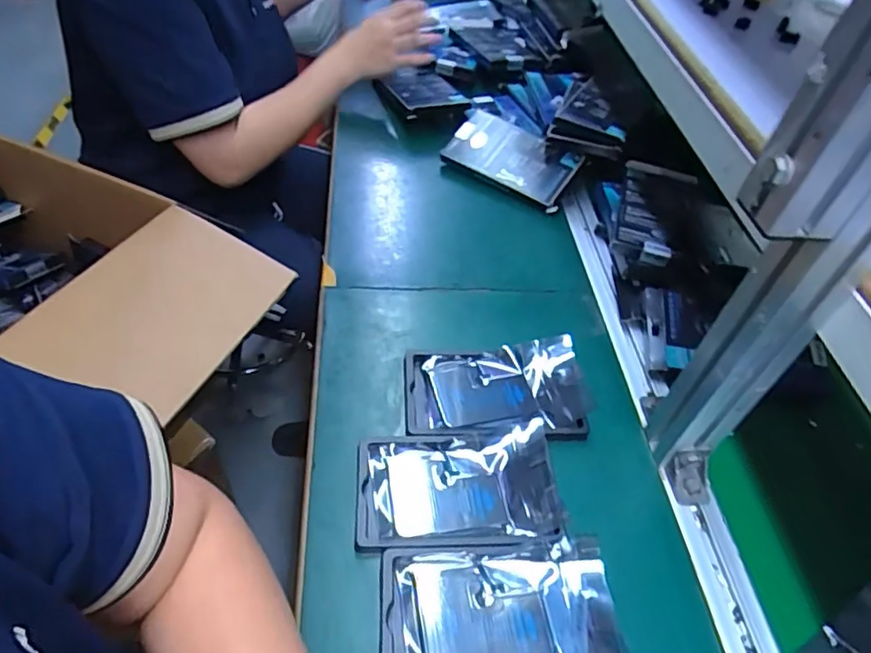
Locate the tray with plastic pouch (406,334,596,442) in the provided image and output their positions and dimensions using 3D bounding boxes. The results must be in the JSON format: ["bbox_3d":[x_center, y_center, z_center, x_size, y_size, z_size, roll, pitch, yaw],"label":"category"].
[{"bbox_3d":[0.057,0.058,0.521,0.164,0.016,0.100,-3,49,-6],"label":"tray with plastic pouch"}]

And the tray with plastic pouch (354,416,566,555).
[{"bbox_3d":[0.017,0.127,0.455,0.157,0.017,0.094,-3,49,-7],"label":"tray with plastic pouch"}]

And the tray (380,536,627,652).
[{"bbox_3d":[0.044,0.202,0.400,0.161,0.017,0.094,-1,48,-5],"label":"tray"}]

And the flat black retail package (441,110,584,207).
[{"bbox_3d":[0.096,-0.227,0.757,0.174,0.019,0.091,33,74,20],"label":"flat black retail package"}]

